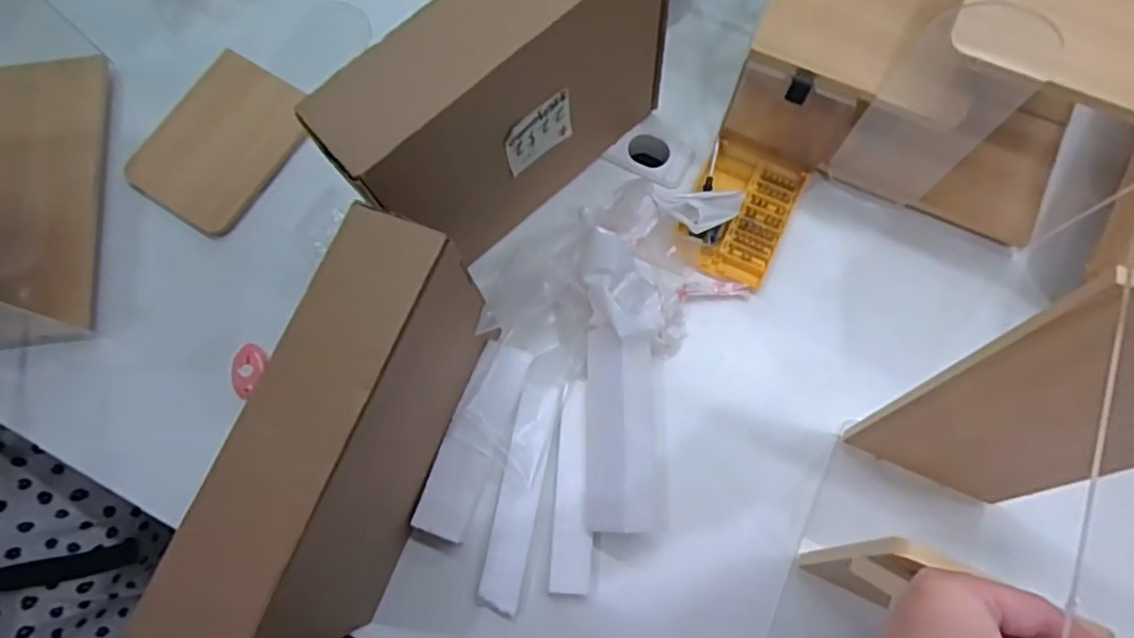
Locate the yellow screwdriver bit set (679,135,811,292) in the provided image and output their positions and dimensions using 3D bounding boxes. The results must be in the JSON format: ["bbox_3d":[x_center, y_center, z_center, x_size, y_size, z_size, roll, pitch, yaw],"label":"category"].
[{"bbox_3d":[0.190,-0.115,0.733,0.106,0.022,0.146,24,77,7],"label":"yellow screwdriver bit set"}]

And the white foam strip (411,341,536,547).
[{"bbox_3d":[-0.092,0.125,0.688,0.062,0.014,0.202,24,76,-14],"label":"white foam strip"}]

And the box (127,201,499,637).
[{"bbox_3d":[-0.181,0.110,0.577,0.086,0.285,0.330,22,77,7],"label":"box"}]

